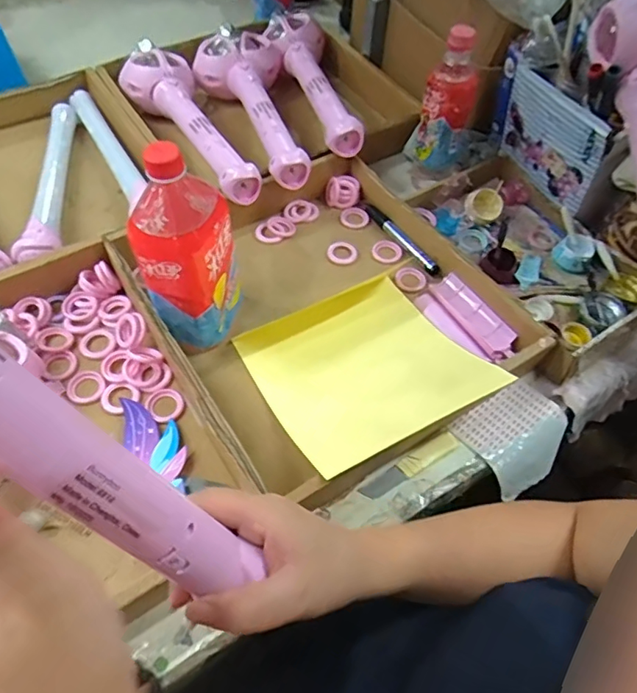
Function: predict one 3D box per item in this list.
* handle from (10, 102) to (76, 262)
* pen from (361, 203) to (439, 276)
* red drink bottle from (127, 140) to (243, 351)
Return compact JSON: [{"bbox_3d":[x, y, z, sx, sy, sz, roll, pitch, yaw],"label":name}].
[{"bbox_3d":[-0.344,-0.215,0.686,0.046,0.043,0.302,-7,57,-9],"label":"handle"},{"bbox_3d":[0.104,-0.144,0.693,0.012,0.010,0.147,-28,63,-21],"label":"pen"},{"bbox_3d":[-0.125,-0.096,0.515,0.090,0.215,0.101,-8,57,-9],"label":"red drink bottle"}]

